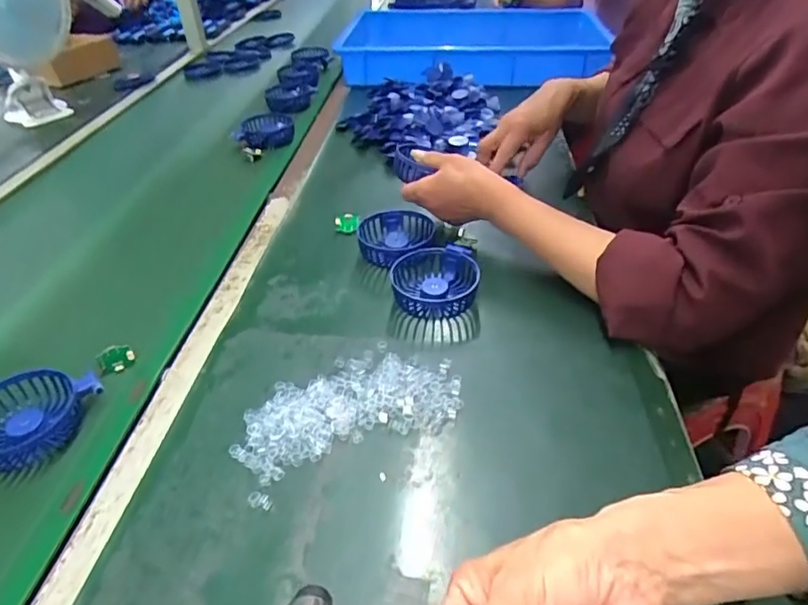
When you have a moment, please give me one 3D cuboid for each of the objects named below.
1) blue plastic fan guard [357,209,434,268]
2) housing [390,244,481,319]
[{"bbox_3d":[-0.009,-0.076,0.640,0.087,0.031,0.087,-2,38,0],"label":"blue plastic fan guard"},{"bbox_3d":[0.033,-0.020,0.570,0.091,0.037,0.079,-2,38,-1],"label":"housing"}]

